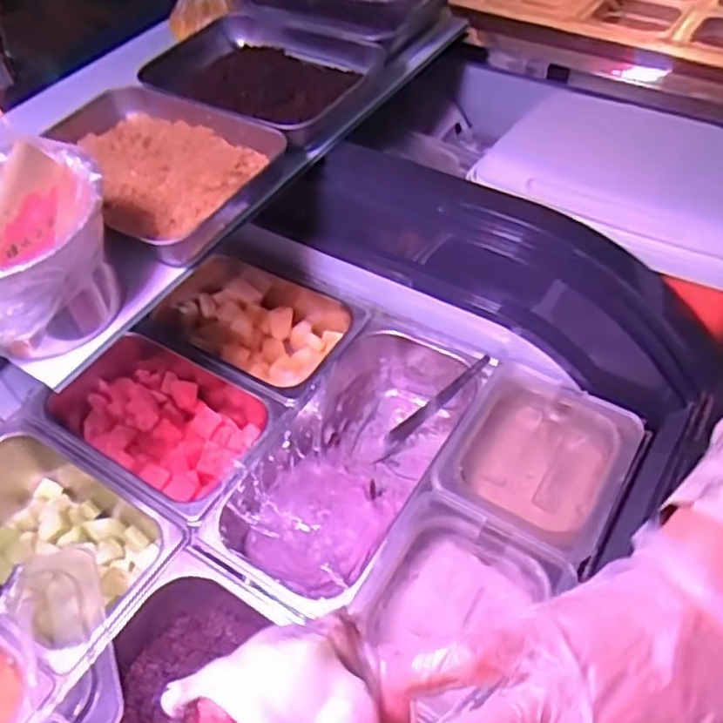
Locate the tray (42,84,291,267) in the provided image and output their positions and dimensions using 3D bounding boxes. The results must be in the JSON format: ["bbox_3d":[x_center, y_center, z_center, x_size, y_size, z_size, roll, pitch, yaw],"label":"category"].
[{"bbox_3d":[-0.219,-0.196,0.678,0.237,0.044,0.181,21,56,21],"label":"tray"}]

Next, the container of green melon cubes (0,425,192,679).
[{"bbox_3d":[-0.319,0.184,0.682,0.283,0.094,0.161,23,57,22],"label":"container of green melon cubes"}]

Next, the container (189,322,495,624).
[{"bbox_3d":[-0.001,0.112,0.726,0.162,0.102,0.341,23,57,22],"label":"container"}]

